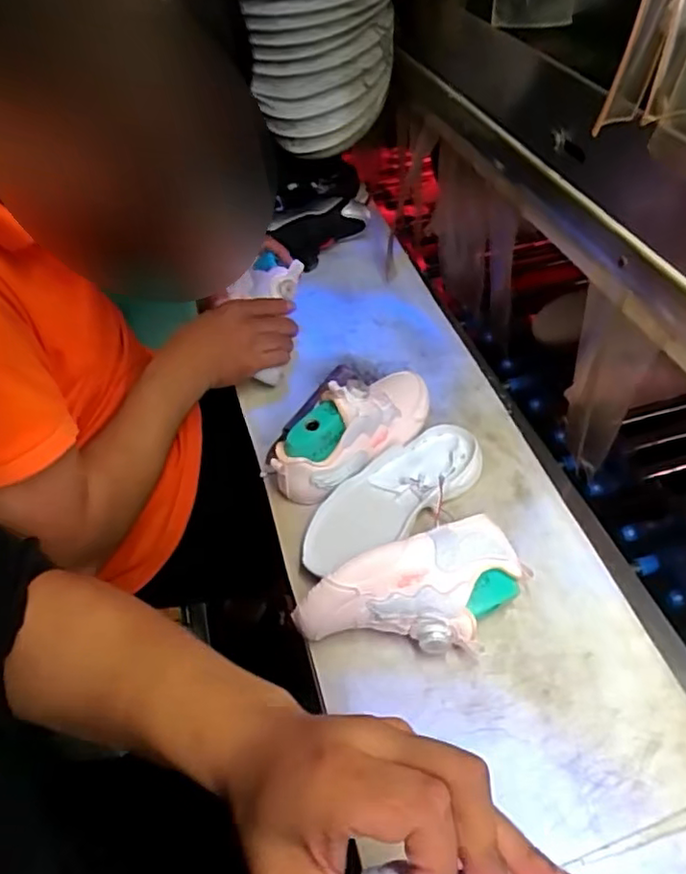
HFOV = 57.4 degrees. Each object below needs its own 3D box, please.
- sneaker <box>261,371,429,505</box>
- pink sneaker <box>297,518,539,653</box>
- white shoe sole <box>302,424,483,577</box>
[{"bbox_3d":[0.014,-0.012,0.633,0.199,0.092,0.072,-37,55,-26],"label":"sneaker"},{"bbox_3d":[0.061,0.135,0.499,0.186,0.075,0.085,-20,49,-13],"label":"pink sneaker"},{"bbox_3d":[0.046,0.058,0.600,0.203,0.029,0.071,-31,52,-22],"label":"white shoe sole"}]

